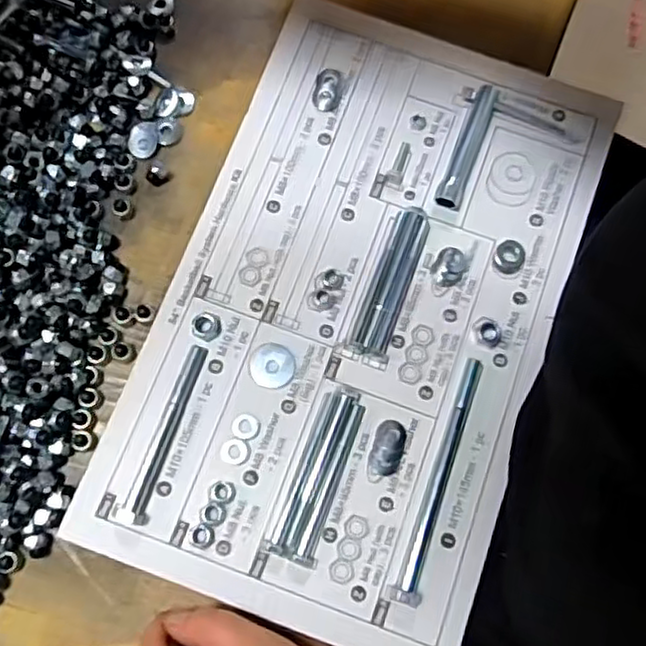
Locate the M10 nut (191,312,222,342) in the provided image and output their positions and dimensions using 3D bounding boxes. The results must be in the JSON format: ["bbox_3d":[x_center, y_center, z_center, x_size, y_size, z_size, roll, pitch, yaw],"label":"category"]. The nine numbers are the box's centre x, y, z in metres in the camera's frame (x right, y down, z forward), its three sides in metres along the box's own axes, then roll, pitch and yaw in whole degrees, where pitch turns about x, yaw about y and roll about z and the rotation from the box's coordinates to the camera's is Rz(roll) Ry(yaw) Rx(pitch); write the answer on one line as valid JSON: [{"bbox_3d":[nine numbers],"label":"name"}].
[{"bbox_3d":[-0.073,0.002,0.431,0.018,0.010,0.017,0,75,0],"label":"M10 nut"}]

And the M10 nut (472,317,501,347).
[{"bbox_3d":[0.104,0.005,0.436,0.018,0.005,0.018,0,75,0],"label":"M10 nut"}]

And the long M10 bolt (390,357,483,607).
[{"bbox_3d":[0.070,0.092,0.415,0.014,0.011,0.151,18,76,4],"label":"long M10 bolt"}]

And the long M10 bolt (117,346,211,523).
[{"bbox_3d":[-0.097,0.066,0.419,0.016,0.012,0.112,16,76,4],"label":"long M10 bolt"}]

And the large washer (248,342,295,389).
[{"bbox_3d":[-0.032,0.026,0.433,0.028,0.004,0.028,0,75,0],"label":"large washer"}]

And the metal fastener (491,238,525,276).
[{"bbox_3d":[0.122,-0.044,0.451,0.021,0.004,0.024,19,76,5],"label":"metal fastener"}]

